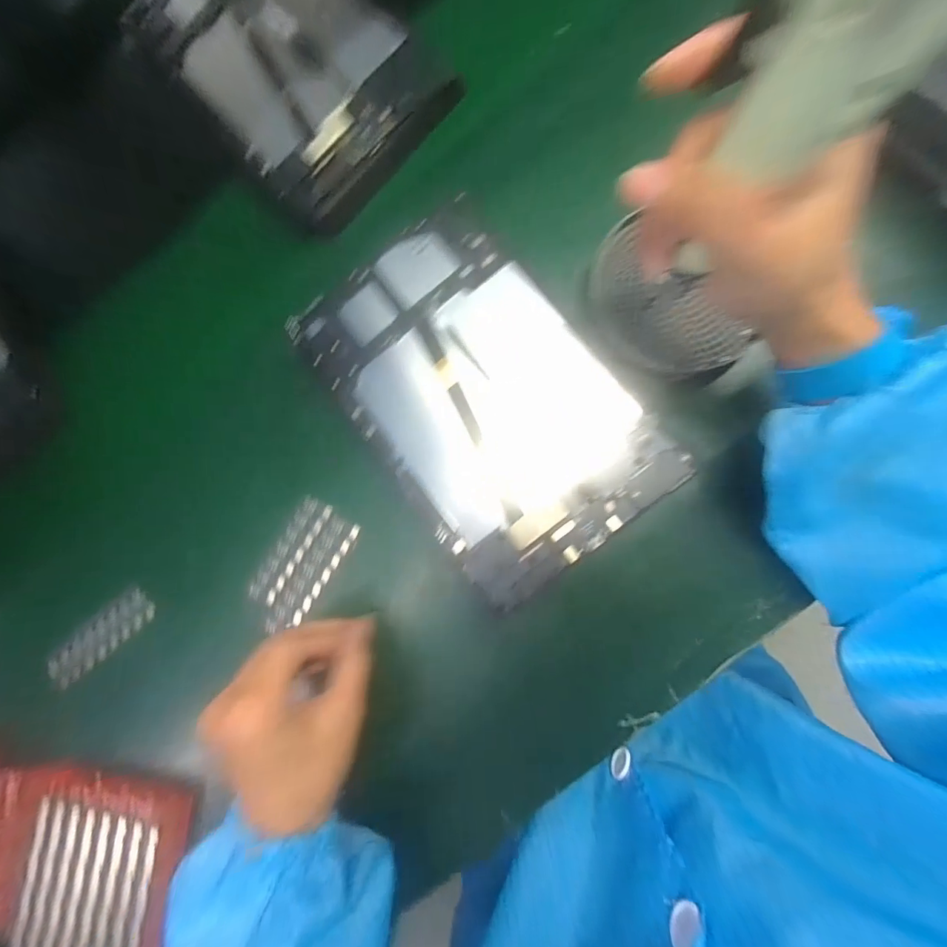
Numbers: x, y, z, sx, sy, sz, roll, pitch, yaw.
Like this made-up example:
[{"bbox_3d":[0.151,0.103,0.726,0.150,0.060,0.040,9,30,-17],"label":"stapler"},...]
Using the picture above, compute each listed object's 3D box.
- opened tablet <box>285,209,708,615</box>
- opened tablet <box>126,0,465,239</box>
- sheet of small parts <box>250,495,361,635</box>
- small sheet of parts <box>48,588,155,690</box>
[{"bbox_3d":[0.004,-0.049,0.288,0.145,0.014,0.232,-37,81,3],"label":"opened tablet"},{"bbox_3d":[-0.140,-0.313,0.338,0.146,0.014,0.247,-43,81,2],"label":"opened tablet"},{"bbox_3d":[-0.123,0.066,0.317,0.048,0.004,0.091,33,90,10],"label":"sheet of small parts"},{"bbox_3d":[-0.283,0.125,0.338,0.097,0.007,0.028,-39,89,4],"label":"small sheet of parts"}]

